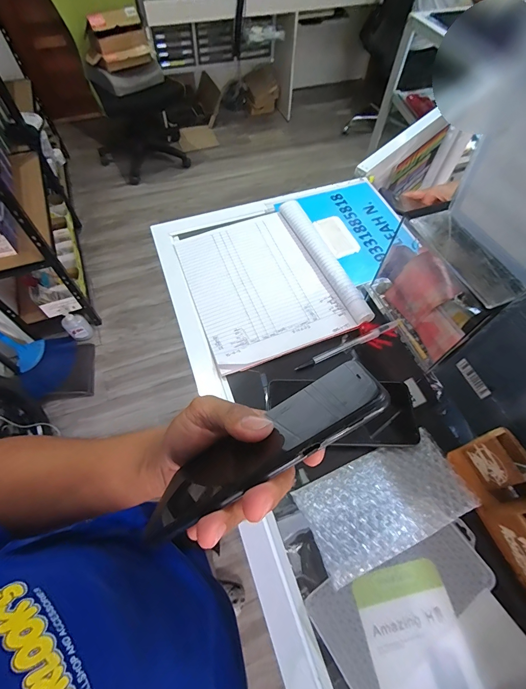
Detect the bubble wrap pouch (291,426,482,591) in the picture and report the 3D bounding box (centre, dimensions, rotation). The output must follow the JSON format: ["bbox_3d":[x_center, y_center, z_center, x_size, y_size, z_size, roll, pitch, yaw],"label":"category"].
[{"bbox_3d":[0.127,0.160,0.341,0.169,0.014,0.089,-21,63,-13],"label":"bubble wrap pouch"}]

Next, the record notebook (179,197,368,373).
[{"bbox_3d":[0.001,-0.102,0.482,0.208,0.034,0.253,-17,62,-11],"label":"record notebook"}]

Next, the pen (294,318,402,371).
[{"bbox_3d":[0.120,-0.001,0.443,0.151,0.017,0.011,-22,63,-13],"label":"pen"}]

